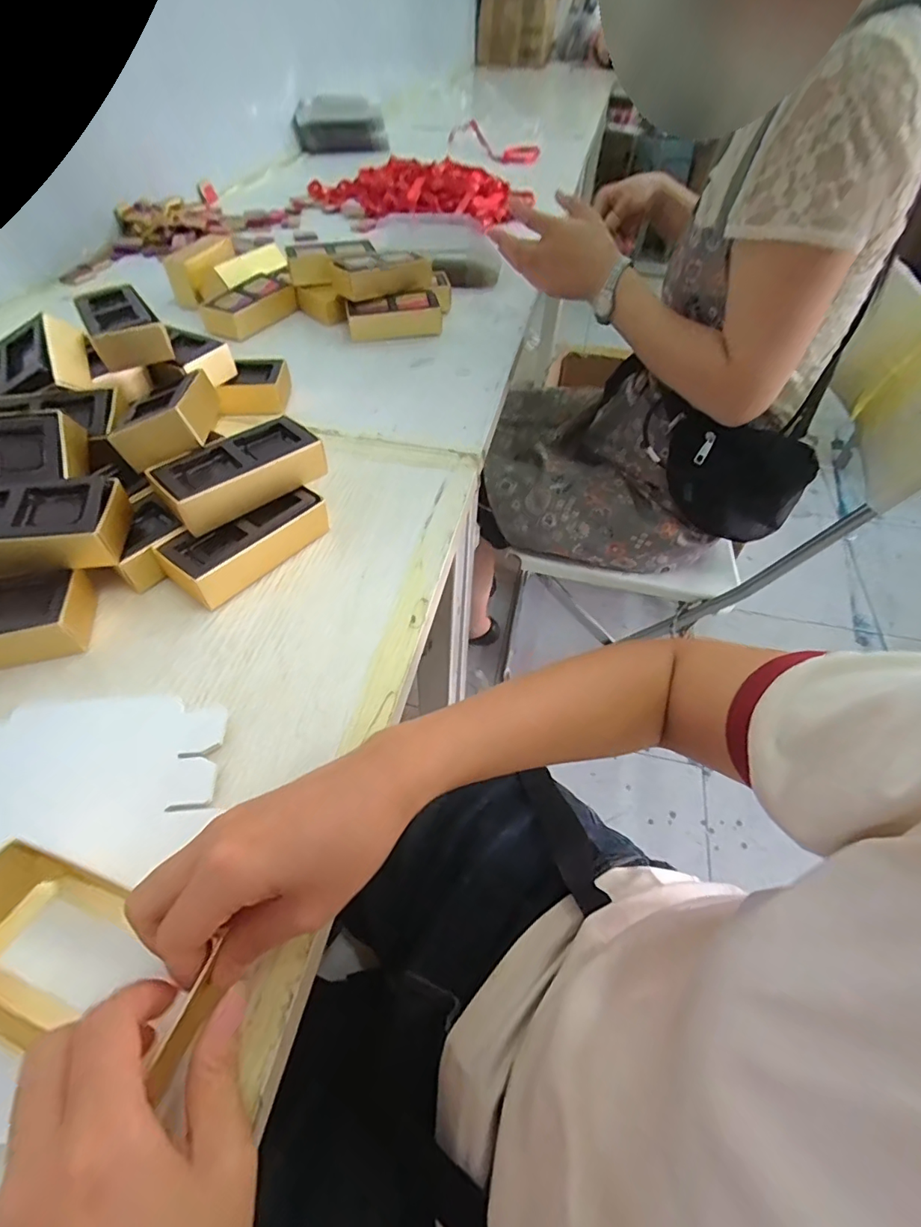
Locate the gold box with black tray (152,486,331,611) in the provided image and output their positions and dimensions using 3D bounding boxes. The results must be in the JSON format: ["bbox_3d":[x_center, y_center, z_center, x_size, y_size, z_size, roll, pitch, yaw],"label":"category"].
[{"bbox_3d":[-0.162,-0.057,0.394,0.051,0.032,0.116,34,58,23],"label":"gold box with black tray"}]

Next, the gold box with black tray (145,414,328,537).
[{"bbox_3d":[-0.165,-0.108,0.390,0.113,0.029,0.055,-37,60,-25],"label":"gold box with black tray"}]

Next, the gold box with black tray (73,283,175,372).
[{"bbox_3d":[-0.312,-0.266,0.472,0.054,0.033,0.119,-30,57,-22],"label":"gold box with black tray"}]

